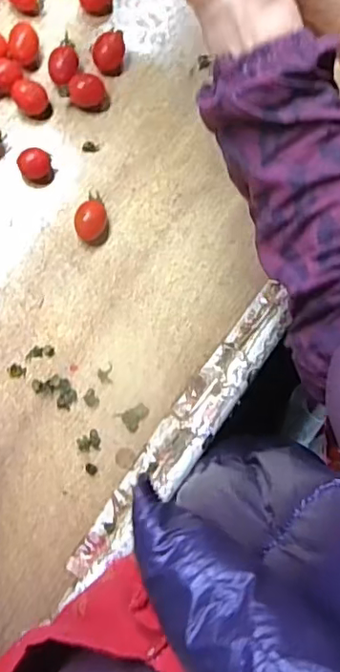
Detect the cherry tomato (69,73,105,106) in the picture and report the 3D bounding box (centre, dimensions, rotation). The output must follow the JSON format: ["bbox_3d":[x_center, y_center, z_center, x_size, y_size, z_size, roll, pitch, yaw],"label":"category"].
[{"bbox_3d":[-0.075,-0.223,0.504,0.032,0.022,0.023,-8,85,-6],"label":"cherry tomato"}]

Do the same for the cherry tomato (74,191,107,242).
[{"bbox_3d":[-0.069,-0.106,0.497,0.026,0.019,0.042,17,83,-3],"label":"cherry tomato"}]

